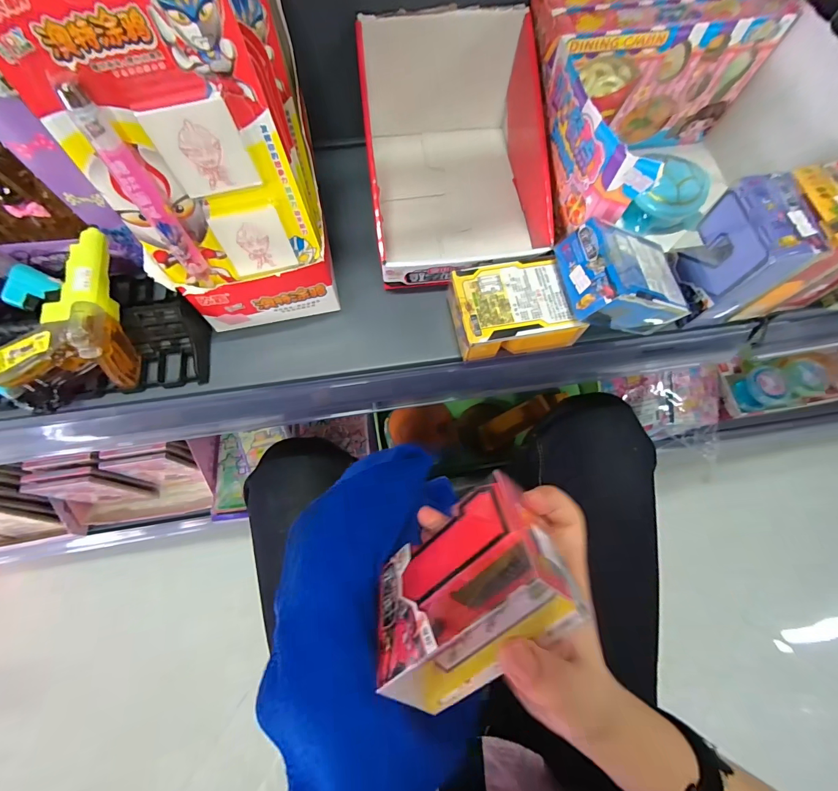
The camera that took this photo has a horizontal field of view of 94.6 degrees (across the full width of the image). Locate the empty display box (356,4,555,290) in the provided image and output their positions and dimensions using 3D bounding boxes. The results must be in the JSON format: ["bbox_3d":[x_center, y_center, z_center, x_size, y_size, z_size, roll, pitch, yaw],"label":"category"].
[{"bbox_3d":[0.033,-0.227,0.368,0.158,0.108,0.220,-6,72,-3],"label":"empty display box"}]

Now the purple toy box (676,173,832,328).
[{"bbox_3d":[0.259,-0.113,0.317,0.038,0.095,0.072,-8,72,-3],"label":"purple toy box"}]

